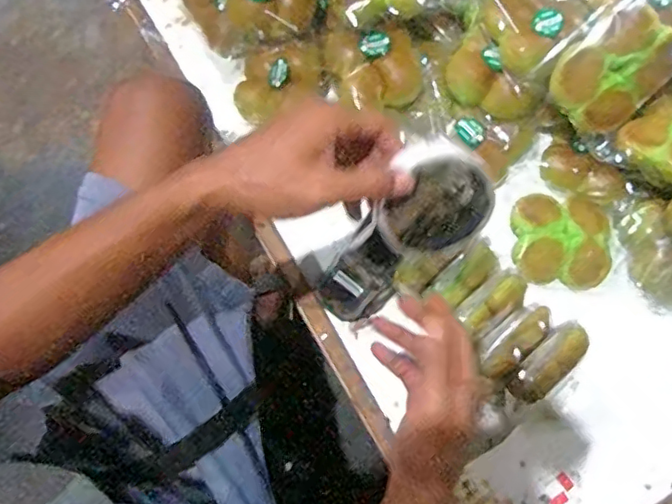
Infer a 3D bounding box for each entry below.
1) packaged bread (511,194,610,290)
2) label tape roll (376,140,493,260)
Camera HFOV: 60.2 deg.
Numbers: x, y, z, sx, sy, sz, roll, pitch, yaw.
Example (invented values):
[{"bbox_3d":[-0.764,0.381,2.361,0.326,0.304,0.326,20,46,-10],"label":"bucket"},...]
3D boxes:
[{"bbox_3d":[0.268,-0.014,0.694,0.113,0.033,0.112,1,78,-3],"label":"packaged bread"},{"bbox_3d":[0.069,-0.033,0.407,0.075,0.018,0.080,-7,128,-9],"label":"label tape roll"}]

